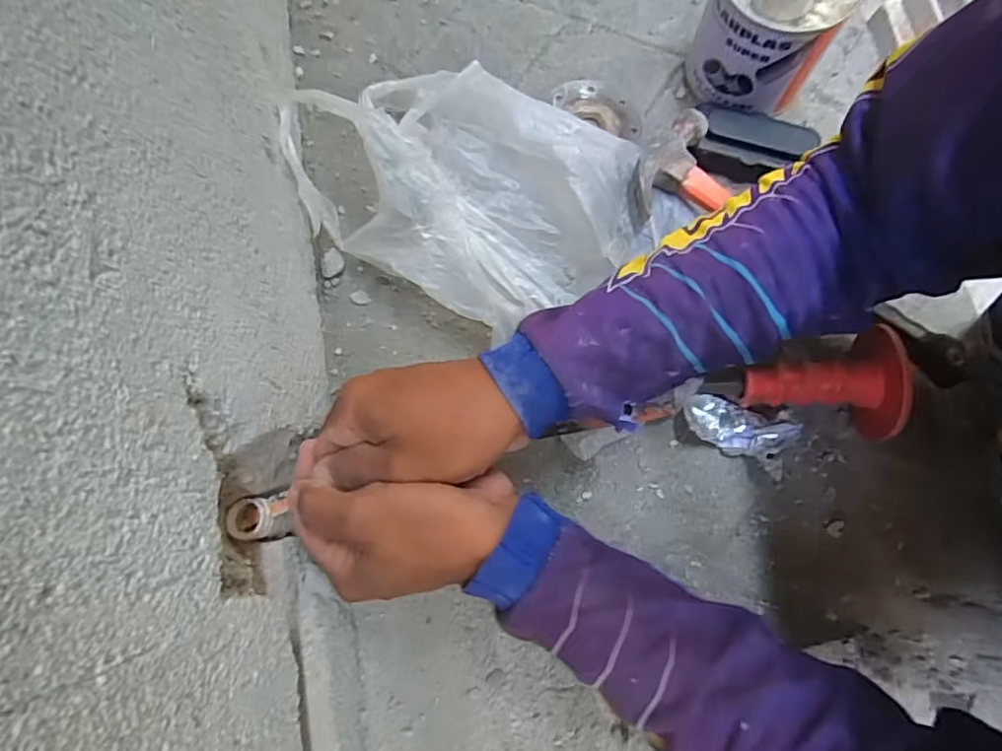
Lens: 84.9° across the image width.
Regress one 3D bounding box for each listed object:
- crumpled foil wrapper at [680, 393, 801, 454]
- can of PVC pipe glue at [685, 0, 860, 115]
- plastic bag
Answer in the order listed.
[{"bbox_3d":[0.170,0.037,0.394,0.073,0.022,0.035,18,76,20],"label":"crumpled foil wrapper"},{"bbox_3d":[0.203,-0.271,0.421,0.093,0.113,0.090,0,77,-1],"label":"can of PVC pipe glue"},{"bbox_3d":[-0.023,-0.147,0.401,0.243,0.094,0.180,32,78,6],"label":"plastic bag"}]

